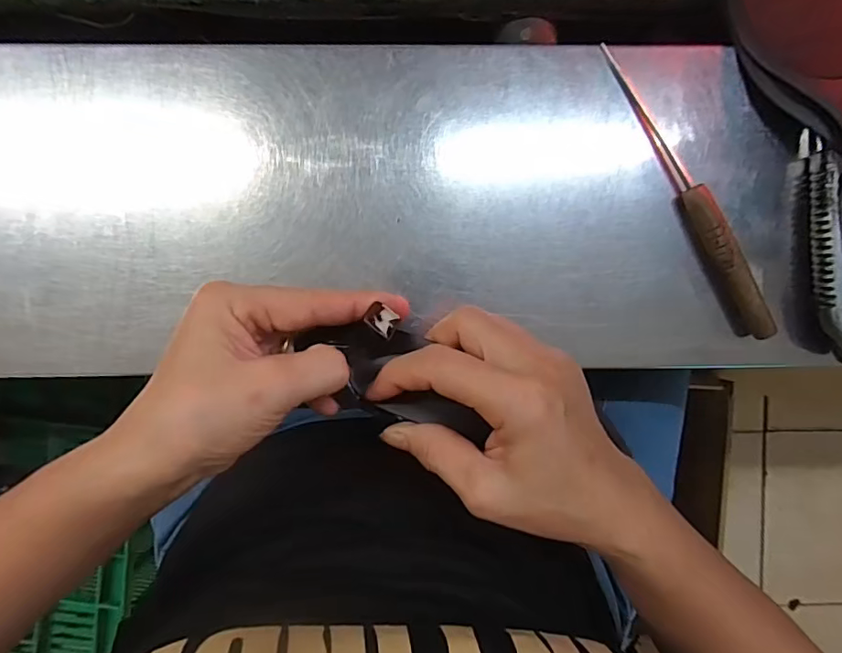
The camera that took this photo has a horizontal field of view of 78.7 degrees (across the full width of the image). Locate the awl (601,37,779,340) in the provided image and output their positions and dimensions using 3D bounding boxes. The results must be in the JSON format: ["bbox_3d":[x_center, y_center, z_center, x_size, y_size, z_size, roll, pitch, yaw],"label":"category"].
[{"bbox_3d":[0.162,-0.080,0.308,0.014,0.014,0.196,-28,93,0],"label":"awl"}]

